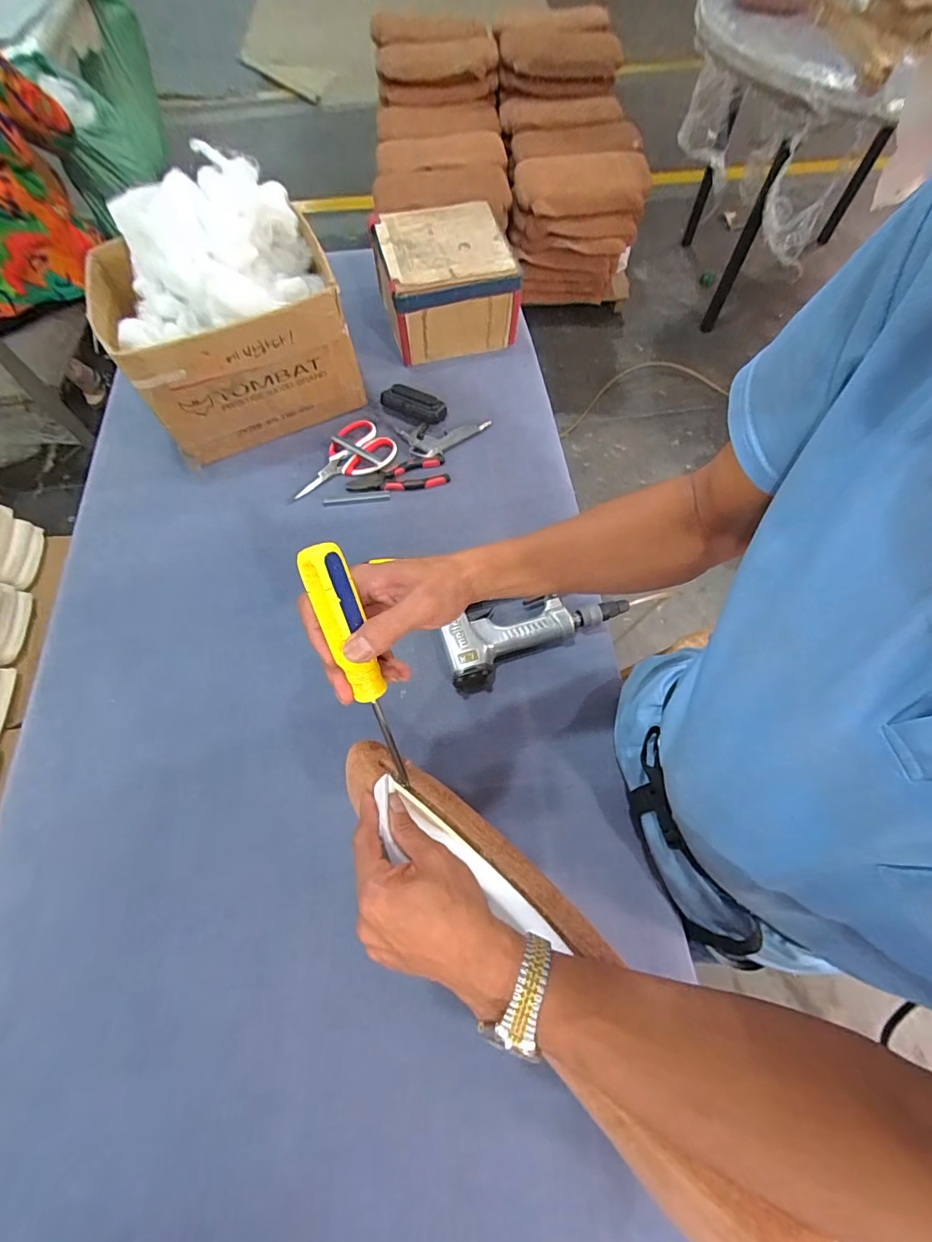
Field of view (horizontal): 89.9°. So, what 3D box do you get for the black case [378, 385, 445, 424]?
[{"bbox_3d":[-0.087,-0.359,0.773,0.113,0.017,0.048,26,70,12],"label":"black case"}]

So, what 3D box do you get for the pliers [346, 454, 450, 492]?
[{"bbox_3d":[-0.107,-0.224,0.725,0.153,0.009,0.056,-11,67,-3],"label":"pliers"}]

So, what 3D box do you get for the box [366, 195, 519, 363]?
[{"bbox_3d":[-0.040,-0.580,0.808,0.207,0.136,0.205,-19,67,-7],"label":"box"}]

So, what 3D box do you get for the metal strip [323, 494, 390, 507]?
[{"bbox_3d":[-0.167,-0.185,0.712,0.101,0.004,0.015,-4,66,0],"label":"metal strip"}]

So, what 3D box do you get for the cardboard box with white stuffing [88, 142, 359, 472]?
[{"bbox_3d":[-0.341,-0.429,0.680,0.317,0.262,0.229,-17,67,-6],"label":"cardboard box with white stuffing"}]

